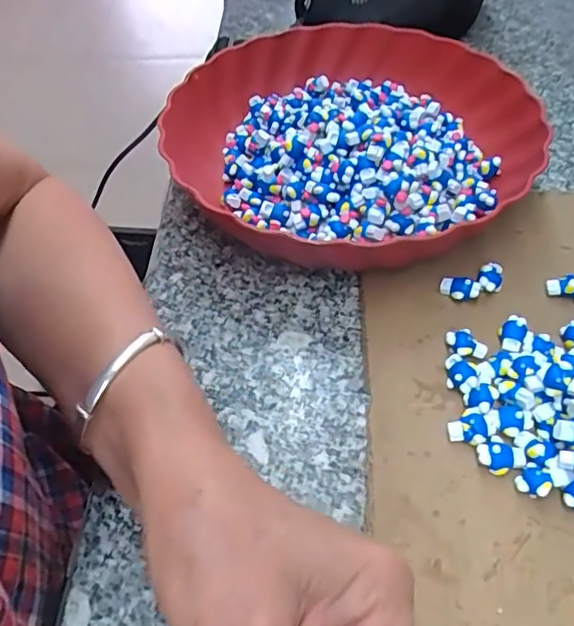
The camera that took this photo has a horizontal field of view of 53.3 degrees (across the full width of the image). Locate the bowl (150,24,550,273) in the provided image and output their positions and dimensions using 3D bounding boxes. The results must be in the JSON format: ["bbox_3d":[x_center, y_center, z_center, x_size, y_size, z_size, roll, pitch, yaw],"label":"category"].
[{"bbox_3d":[0.051,-0.118,0.394,0.239,0.054,0.237,-2,53,2],"label":"bowl"}]

